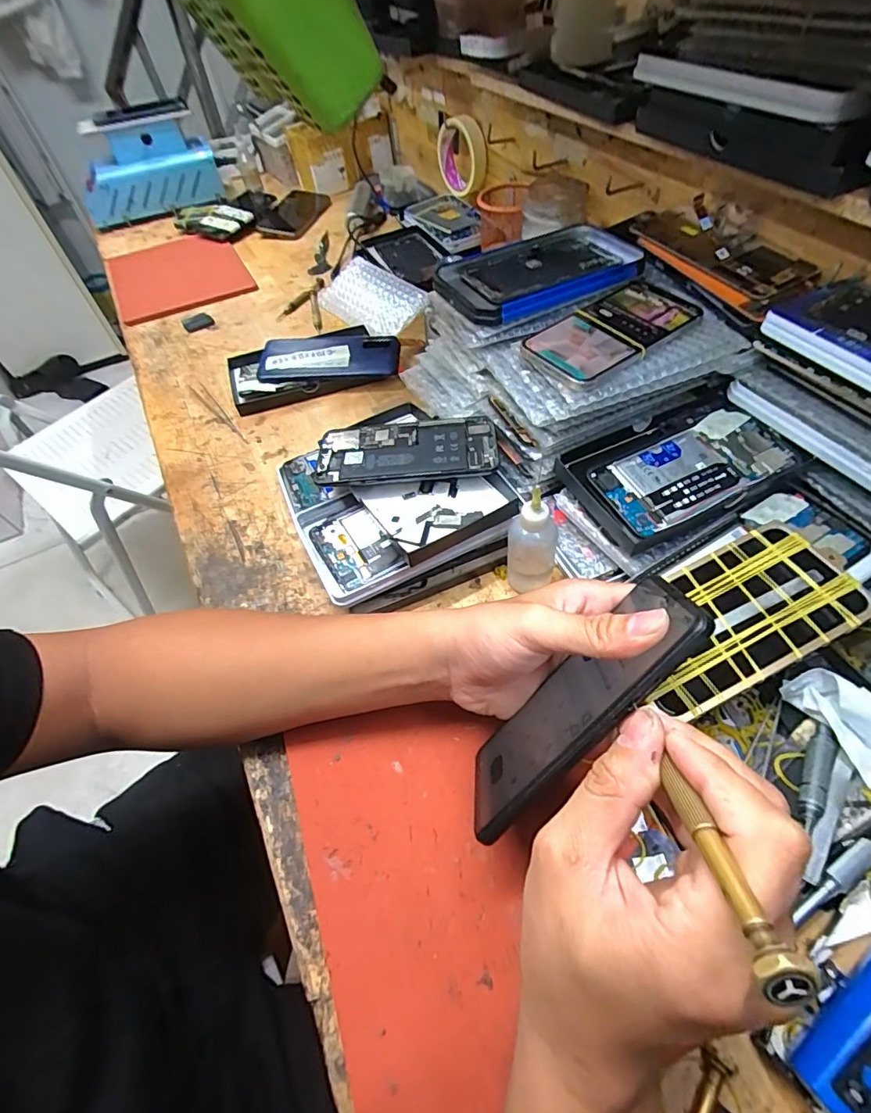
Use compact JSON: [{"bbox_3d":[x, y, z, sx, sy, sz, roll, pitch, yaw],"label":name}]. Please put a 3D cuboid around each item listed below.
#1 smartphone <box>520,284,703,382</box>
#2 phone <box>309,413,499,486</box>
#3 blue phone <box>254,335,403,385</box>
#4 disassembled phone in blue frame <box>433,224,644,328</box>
[{"bbox_3d":[0.143,-0.186,0.390,0.141,0.004,0.071,-33,58,-17],"label":"smartphone"},{"bbox_3d":[-0.026,-0.093,0.429,0.156,0.013,0.078,-3,54,4],"label":"phone"},{"bbox_3d":[-0.128,-0.244,0.585,0.165,0.013,0.077,-4,64,0],"label":"blue phone"},{"bbox_3d":[0.094,-0.259,0.438,0.181,0.019,0.105,-24,56,-12],"label":"disassembled phone in blue frame"}]

